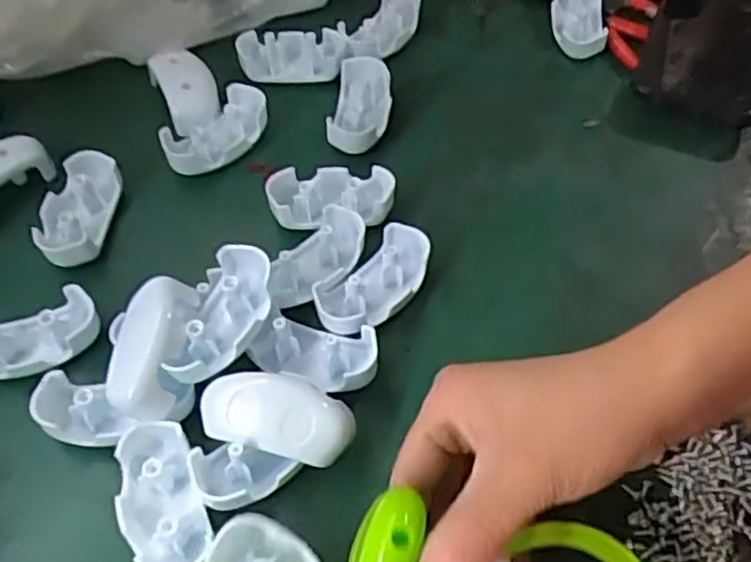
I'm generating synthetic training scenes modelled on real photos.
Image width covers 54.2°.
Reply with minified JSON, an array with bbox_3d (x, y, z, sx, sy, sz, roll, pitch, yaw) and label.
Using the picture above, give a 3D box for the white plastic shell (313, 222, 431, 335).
[{"bbox_3d":[0.001,0.002,0.367,0.067,0.026,0.033,-37,62,-23],"label":"white plastic shell"}]

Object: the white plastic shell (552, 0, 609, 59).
[{"bbox_3d":[0.138,-0.182,0.494,0.032,0.023,0.064,2,77,1],"label":"white plastic shell"}]

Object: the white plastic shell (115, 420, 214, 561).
[{"bbox_3d":[-0.091,0.094,0.311,0.033,0.019,0.065,-16,70,-11],"label":"white plastic shell"}]

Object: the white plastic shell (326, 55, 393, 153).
[{"bbox_3d":[-0.009,-0.105,0.441,0.033,0.022,0.066,5,55,5],"label":"white plastic shell"}]

